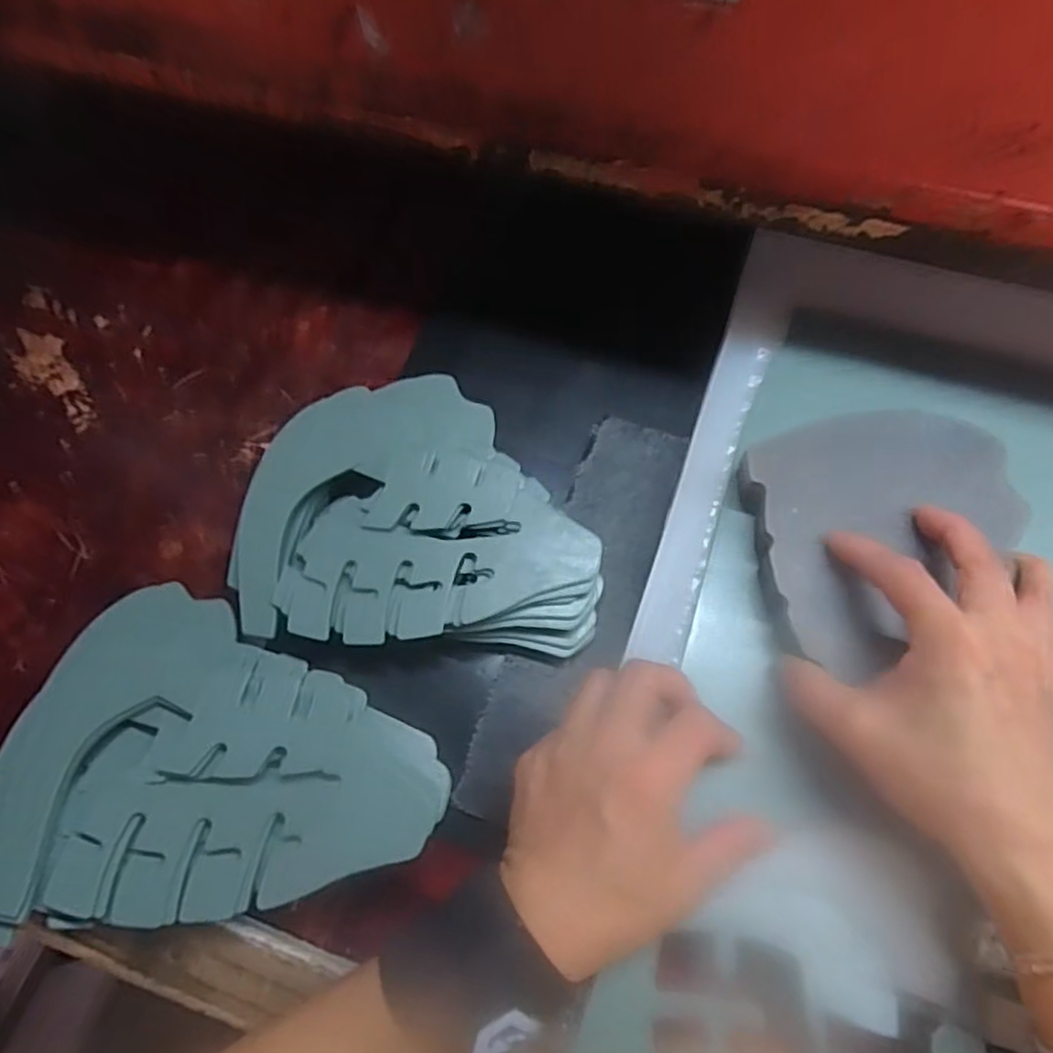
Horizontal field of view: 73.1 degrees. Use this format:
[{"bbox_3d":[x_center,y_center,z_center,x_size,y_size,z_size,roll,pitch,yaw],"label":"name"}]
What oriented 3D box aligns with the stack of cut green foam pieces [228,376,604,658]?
[{"bbox_3d":[-0.059,-0.011,0.399,0.193,0.042,0.163,0,66,2],"label":"stack of cut green foam pieces"}]

